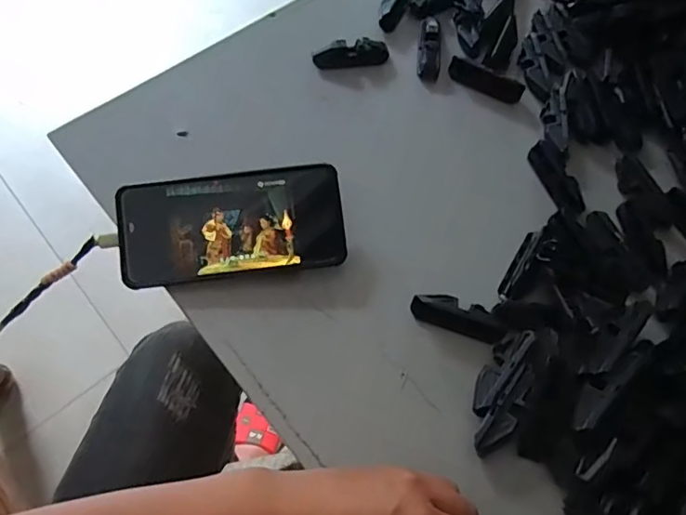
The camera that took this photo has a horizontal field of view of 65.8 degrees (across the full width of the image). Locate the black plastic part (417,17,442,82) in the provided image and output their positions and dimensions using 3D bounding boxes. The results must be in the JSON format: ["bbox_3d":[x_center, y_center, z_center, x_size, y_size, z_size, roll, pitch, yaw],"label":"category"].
[{"bbox_3d":[0.085,-0.207,0.513,0.021,0.026,0.066,4,65,-2],"label":"black plastic part"}]

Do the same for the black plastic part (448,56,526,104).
[{"bbox_3d":[0.135,-0.168,0.506,0.073,0.014,0.017,25,66,8],"label":"black plastic part"}]

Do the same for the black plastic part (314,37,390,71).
[{"bbox_3d":[0.008,-0.194,0.506,0.070,0.018,0.019,-12,66,-9],"label":"black plastic part"}]

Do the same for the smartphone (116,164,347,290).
[{"bbox_3d":[-0.085,-0.023,0.407,0.166,0.006,0.081,-7,87,-4],"label":"smartphone"}]

